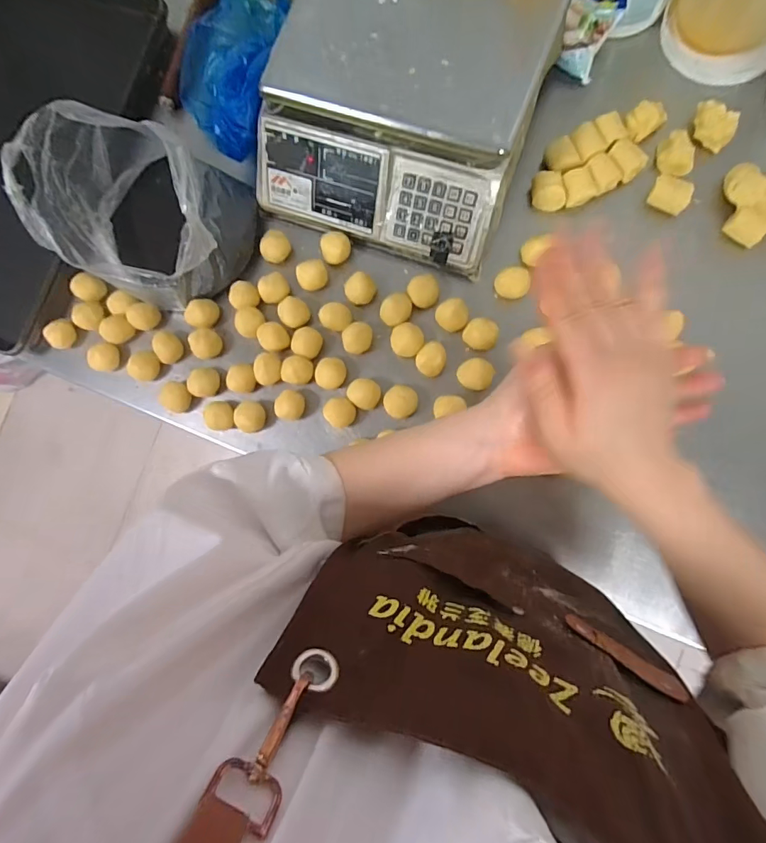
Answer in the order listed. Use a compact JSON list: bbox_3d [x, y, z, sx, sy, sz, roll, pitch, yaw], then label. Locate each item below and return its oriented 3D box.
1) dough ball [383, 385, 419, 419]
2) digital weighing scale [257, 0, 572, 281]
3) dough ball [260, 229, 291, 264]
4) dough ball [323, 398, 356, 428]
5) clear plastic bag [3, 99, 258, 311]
[{"bbox_3d":[0.024,-0.025,0.586,0.044,0.029,0.043,-1,86,7],"label":"dough ball"},{"bbox_3d":[0.023,-0.399,0.544,0.320,0.119,0.308,21,89,8],"label":"digital weighing scale"},{"bbox_3d":[-0.154,-0.250,0.627,0.041,0.030,0.038,-1,86,7],"label":"dough ball"},{"bbox_3d":[-0.058,-0.013,0.597,0.040,0.039,0.038,-1,86,7],"label":"dough ball"},{"bbox_3d":[-0.318,-0.283,0.565,0.263,0.151,0.209,23,89,8],"label":"clear plastic bag"}]

